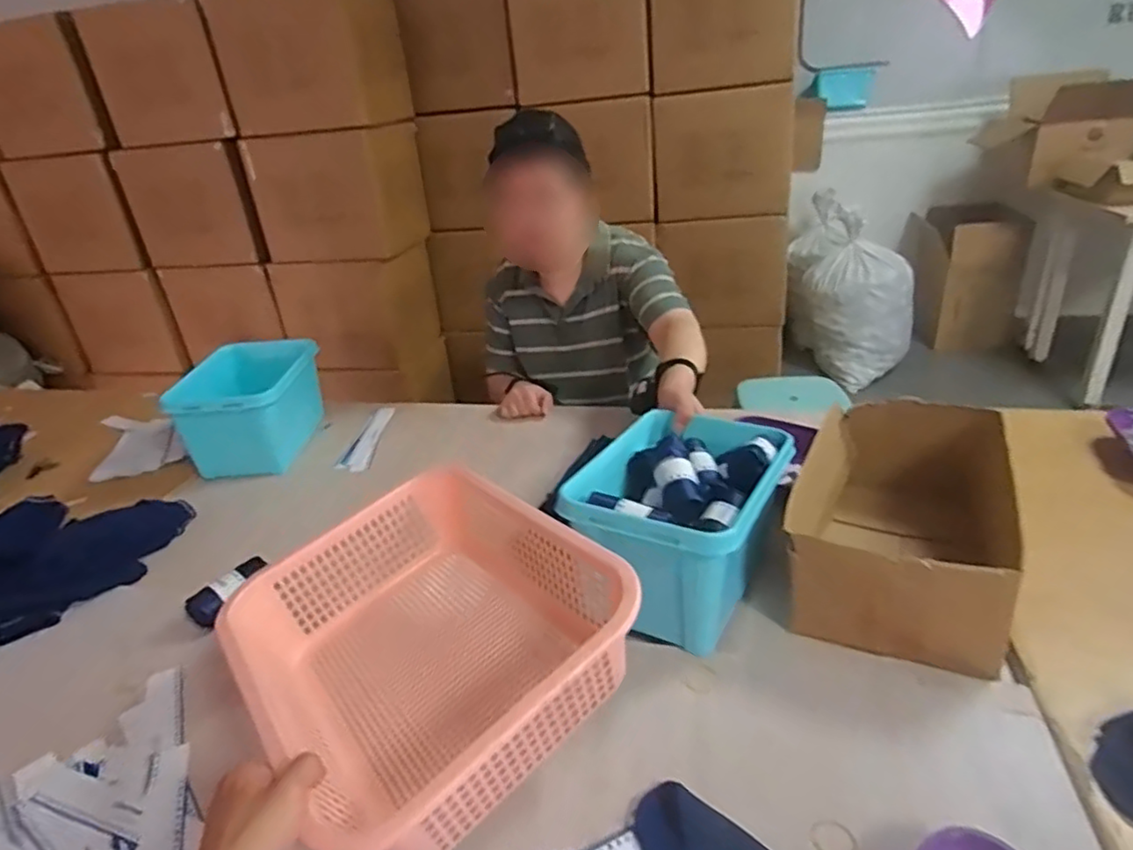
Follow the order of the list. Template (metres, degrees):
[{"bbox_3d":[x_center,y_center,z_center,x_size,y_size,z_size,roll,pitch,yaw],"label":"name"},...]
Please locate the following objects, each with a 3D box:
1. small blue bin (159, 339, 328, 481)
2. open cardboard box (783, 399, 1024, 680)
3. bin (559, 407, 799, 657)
[{"bbox_3d":[-0.570,-0.035,1.189,0.200,0.178,0.225,-7,26,-3],"label":"small blue bin"},{"bbox_3d":[0.390,0.106,0.774,0.203,0.141,0.340,8,29,26],"label":"open cardboard box"},{"bbox_3d":[0.138,0.116,0.766,0.189,0.171,0.259,10,30,29],"label":"bin"}]

